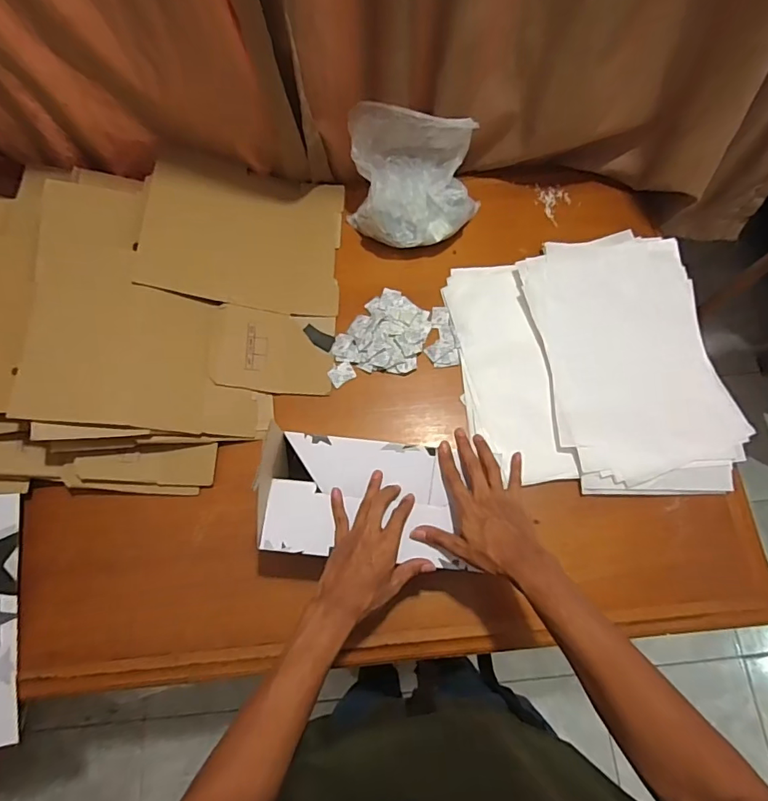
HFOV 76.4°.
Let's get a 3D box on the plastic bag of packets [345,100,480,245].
[{"bbox_3d":[0.051,-0.347,0.774,0.214,0.158,0.149,3,71,0],"label":"plastic bag of packets"}]

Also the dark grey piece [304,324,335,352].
[{"bbox_3d":[-0.106,-0.100,0.783,0.052,0.007,0.028,27,72,8],"label":"dark grey piece"}]

